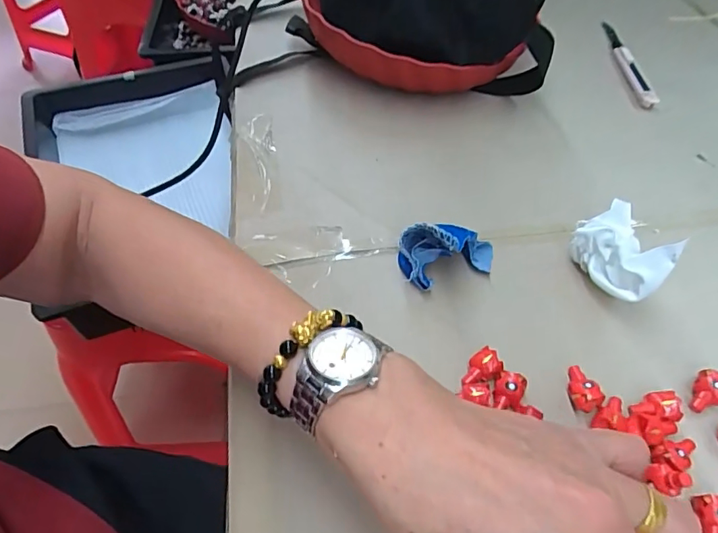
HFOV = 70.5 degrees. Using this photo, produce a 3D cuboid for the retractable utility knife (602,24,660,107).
[{"bbox_3d":[0.287,-0.224,0.542,0.020,0.008,0.175,4,50,1],"label":"retractable utility knife"}]

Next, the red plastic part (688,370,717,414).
[{"bbox_3d":[0.195,0.072,0.287,0.023,0.019,0.017,-24,55,-21],"label":"red plastic part"}]

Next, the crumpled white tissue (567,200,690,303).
[{"bbox_3d":[0.169,-0.008,0.326,0.040,0.054,0.059,-27,56,-21],"label":"crumpled white tissue"}]

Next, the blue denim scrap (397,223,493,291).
[{"bbox_3d":[0.063,-0.013,0.330,0.068,0.046,0.027,-16,53,-14],"label":"blue denim scrap"}]

